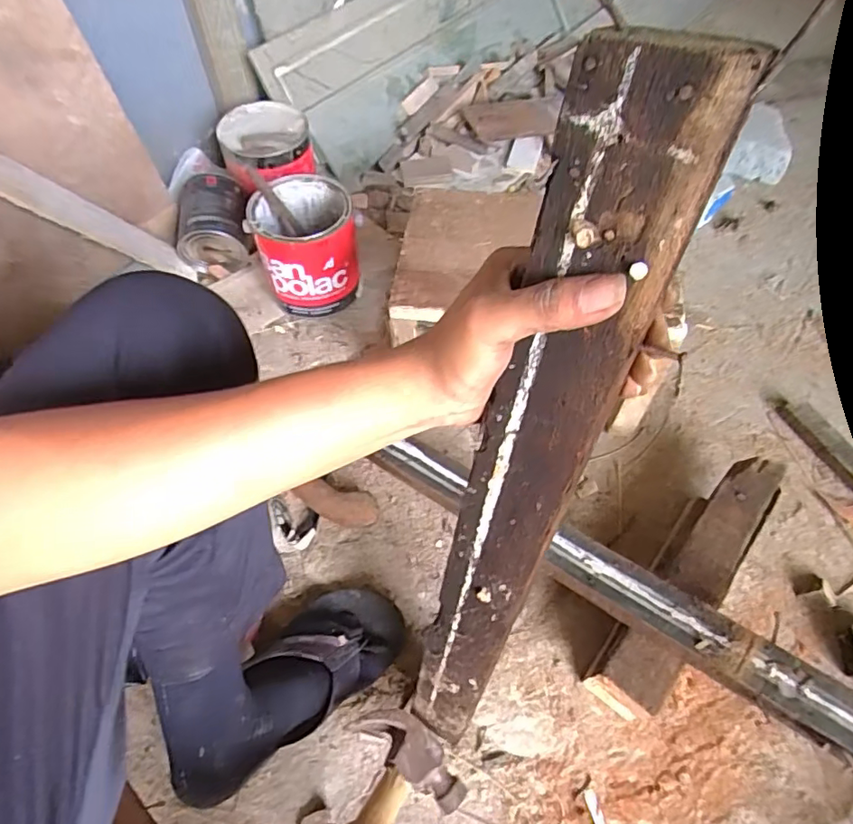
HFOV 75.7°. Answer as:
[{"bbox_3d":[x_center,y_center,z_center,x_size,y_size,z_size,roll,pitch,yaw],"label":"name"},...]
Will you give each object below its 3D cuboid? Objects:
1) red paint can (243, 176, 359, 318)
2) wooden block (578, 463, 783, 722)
[{"bbox_3d":[-0.186,-0.258,0.868,0.149,0.161,0.160,-6,56,-3],"label":"red paint can"},{"bbox_3d":[0.290,0.183,0.614,0.067,0.083,0.325,36,63,22],"label":"wooden block"}]

